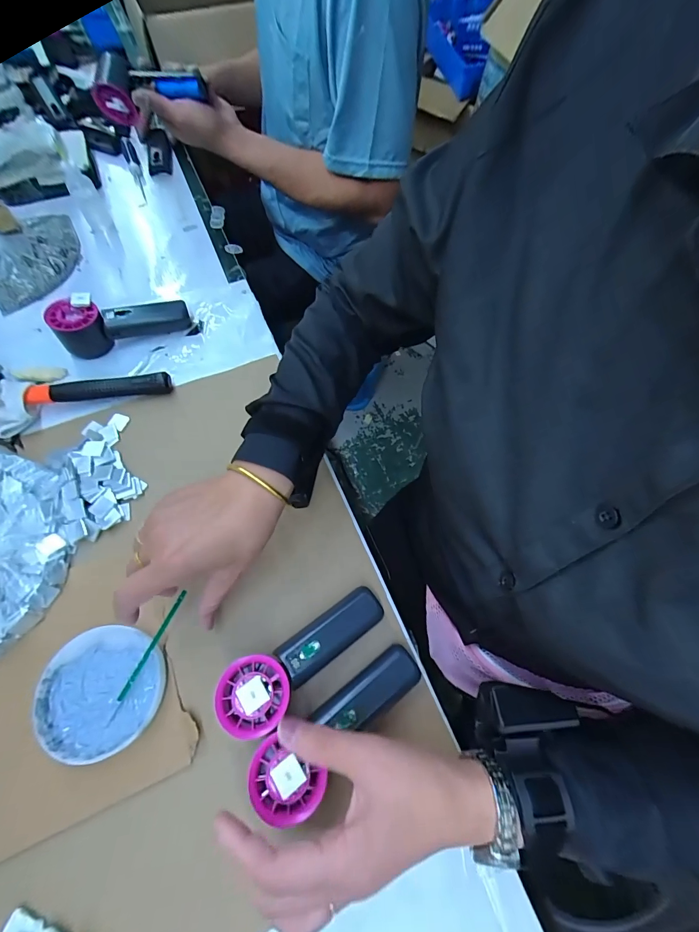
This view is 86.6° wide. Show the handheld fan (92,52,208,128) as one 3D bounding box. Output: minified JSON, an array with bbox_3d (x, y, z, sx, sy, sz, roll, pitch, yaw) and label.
[{"bbox_3d":[-0.284,-0.543,0.525,0.171,0.071,0.069,-2,66,11],"label":"handheld fan"}]

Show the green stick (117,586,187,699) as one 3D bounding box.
[{"bbox_3d":[-0.177,0.161,0.335,0.006,0.009,0.103,29,83,9],"label":"green stick"}]

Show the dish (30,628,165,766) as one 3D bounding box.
[{"bbox_3d":[-0.216,0.196,0.326,0.098,0.017,0.098,-3,67,-4],"label":"dish"}]

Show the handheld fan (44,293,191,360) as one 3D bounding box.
[{"bbox_3d":[-0.291,-0.190,0.477,0.154,0.049,0.049,-20,69,-9],"label":"handheld fan"}]

